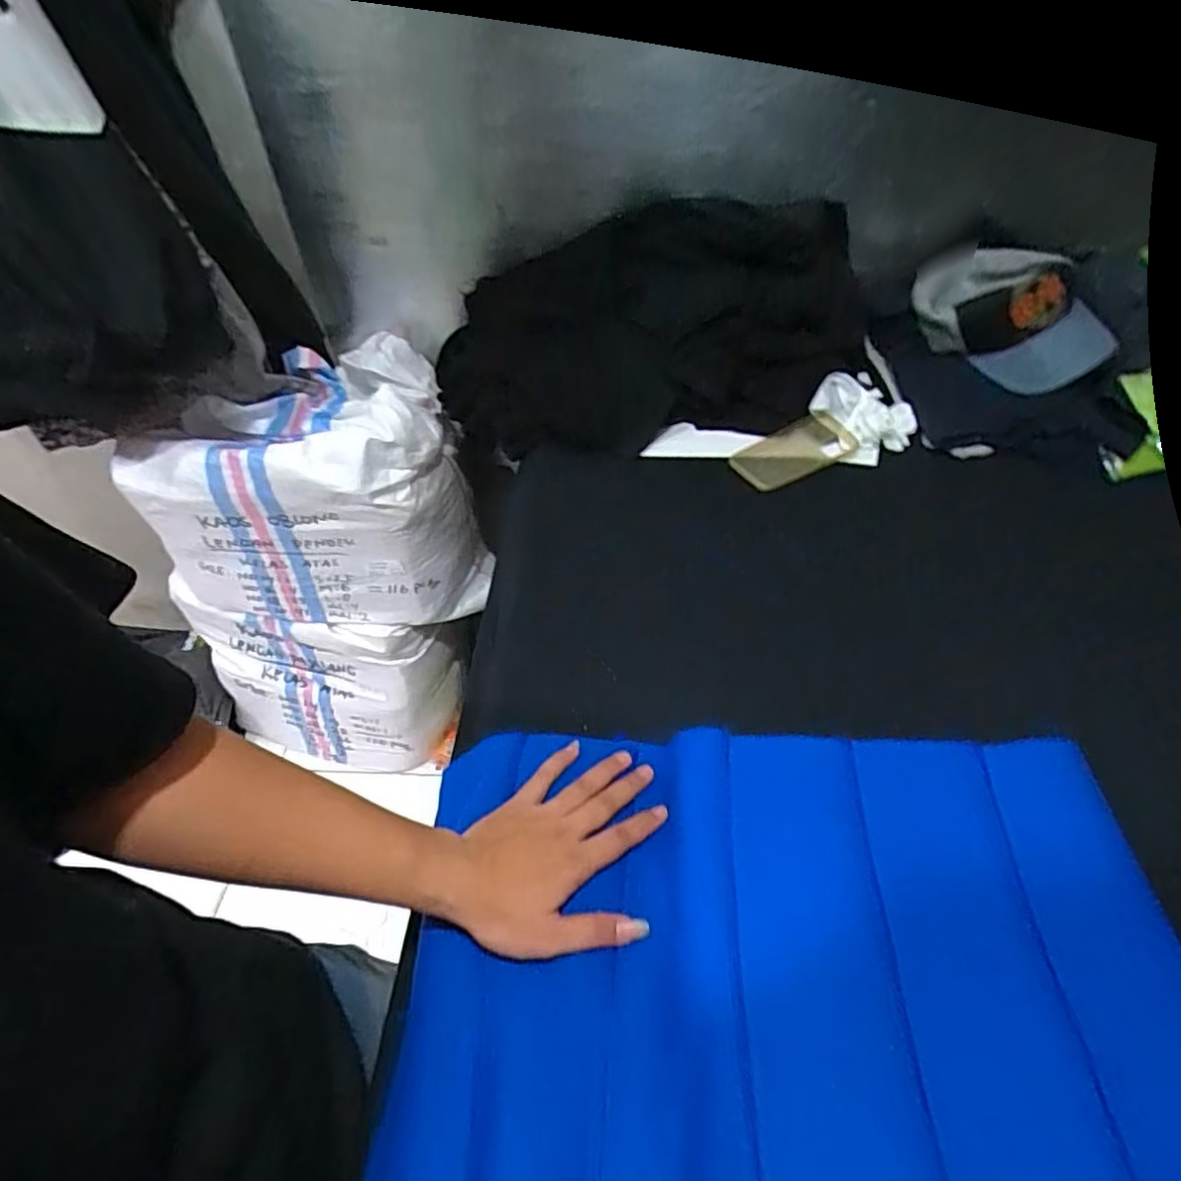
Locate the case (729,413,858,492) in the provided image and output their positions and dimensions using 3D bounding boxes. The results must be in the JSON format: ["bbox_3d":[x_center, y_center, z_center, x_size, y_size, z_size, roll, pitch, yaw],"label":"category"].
[{"bbox_3d":[0.269,-0.182,0.855,0.163,0.010,0.079,-25,65,-12],"label":"case"}]

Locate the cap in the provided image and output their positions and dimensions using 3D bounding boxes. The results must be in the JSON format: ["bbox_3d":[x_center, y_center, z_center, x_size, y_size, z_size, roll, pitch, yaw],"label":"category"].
[{"bbox_3d":[0.547,-0.366,0.860,0.216,0.115,0.158,9,49,12],"label":"cap"}]

